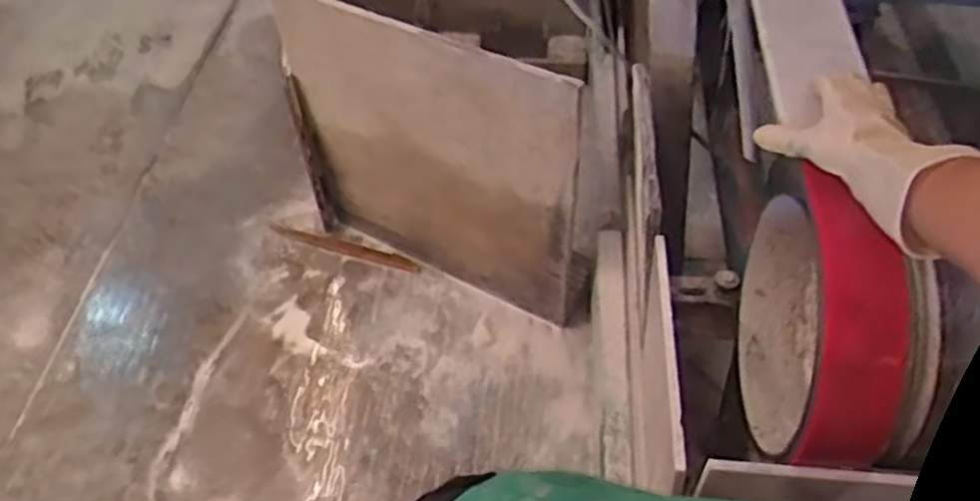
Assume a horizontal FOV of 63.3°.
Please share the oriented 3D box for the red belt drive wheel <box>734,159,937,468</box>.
[{"bbox_3d":[0.334,0.061,0.794,0.109,0.299,0.289,0,49,0],"label":"red belt drive wheel"}]

